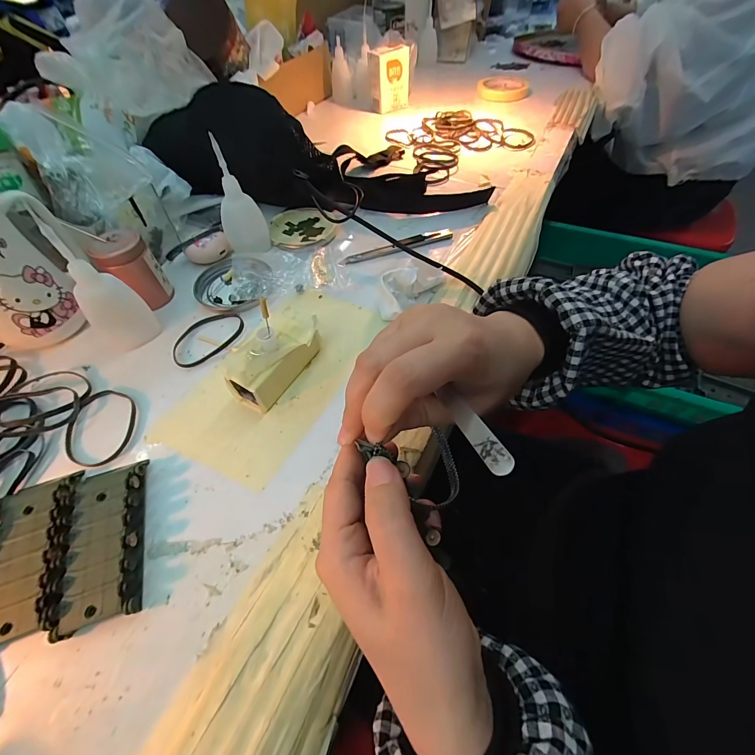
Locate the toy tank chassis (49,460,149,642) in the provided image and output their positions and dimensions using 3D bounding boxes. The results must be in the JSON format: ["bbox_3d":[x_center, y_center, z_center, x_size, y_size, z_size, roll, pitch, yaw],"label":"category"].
[{"bbox_3d":[-0.170,0.099,0.214,0.043,0.016,0.096,-15,56,-9],"label":"toy tank chassis"}]

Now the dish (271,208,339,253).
[{"bbox_3d":[-0.093,-0.177,0.409,0.076,0.011,0.086,-32,60,-19],"label":"dish"}]

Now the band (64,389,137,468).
[{"bbox_3d":[-0.217,0.038,0.265,0.047,0.005,0.066,-15,56,-9],"label":"band"}]

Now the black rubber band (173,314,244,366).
[{"bbox_3d":[-0.158,-0.039,0.314,0.068,0.008,0.049,-32,60,-19],"label":"black rubber band"}]

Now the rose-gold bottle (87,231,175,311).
[{"bbox_3d":[-0.233,-0.101,0.324,0.044,0.061,0.040,-37,62,-22],"label":"rose-gold bottle"}]

